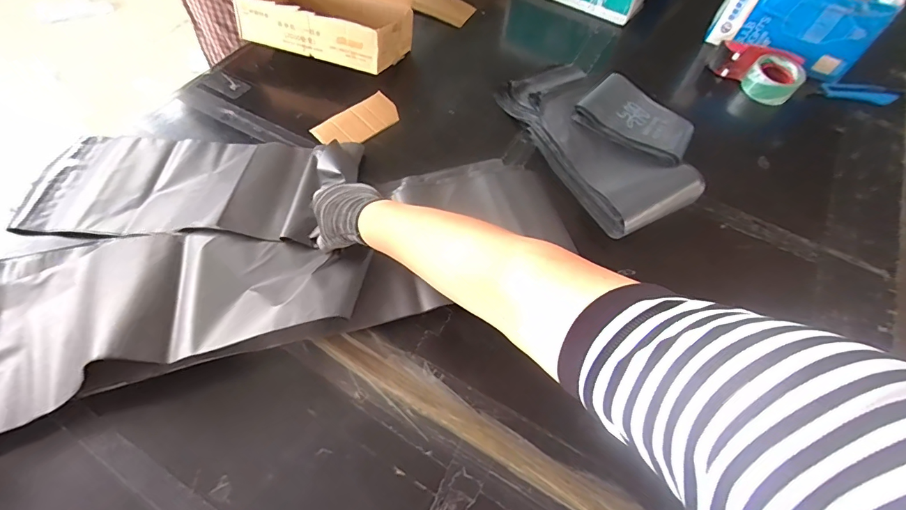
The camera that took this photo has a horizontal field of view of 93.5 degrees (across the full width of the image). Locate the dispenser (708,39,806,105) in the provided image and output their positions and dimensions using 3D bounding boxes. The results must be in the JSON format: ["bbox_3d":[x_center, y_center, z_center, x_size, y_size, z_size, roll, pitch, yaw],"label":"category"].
[{"bbox_3d":[0.605,-0.372,0.855,0.172,0.061,0.095,34,63,16],"label":"dispenser"}]

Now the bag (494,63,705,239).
[{"bbox_3d":[0.284,-0.230,0.749,0.283,0.054,0.387,-23,63,-16],"label":"bag"}]

